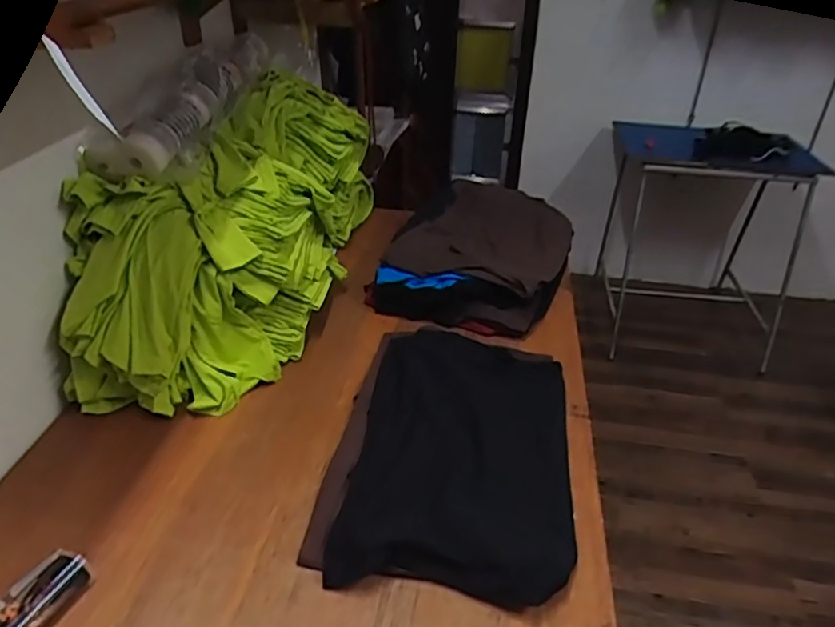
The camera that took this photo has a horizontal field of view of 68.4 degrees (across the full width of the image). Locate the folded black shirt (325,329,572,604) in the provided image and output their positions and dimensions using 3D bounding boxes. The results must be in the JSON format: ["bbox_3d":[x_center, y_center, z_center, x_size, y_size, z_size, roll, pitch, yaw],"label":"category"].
[{"bbox_3d":[0.076,0.210,0.993,0.331,0.029,0.524,10,39,2],"label":"folded black shirt"}]

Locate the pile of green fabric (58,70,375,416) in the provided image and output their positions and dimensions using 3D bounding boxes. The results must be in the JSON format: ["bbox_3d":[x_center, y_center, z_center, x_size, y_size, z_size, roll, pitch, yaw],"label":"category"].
[{"bbox_3d":[-0.351,-0.159,1.205,0.338,0.387,0.718,9,34,9],"label":"pile of green fabric"}]

